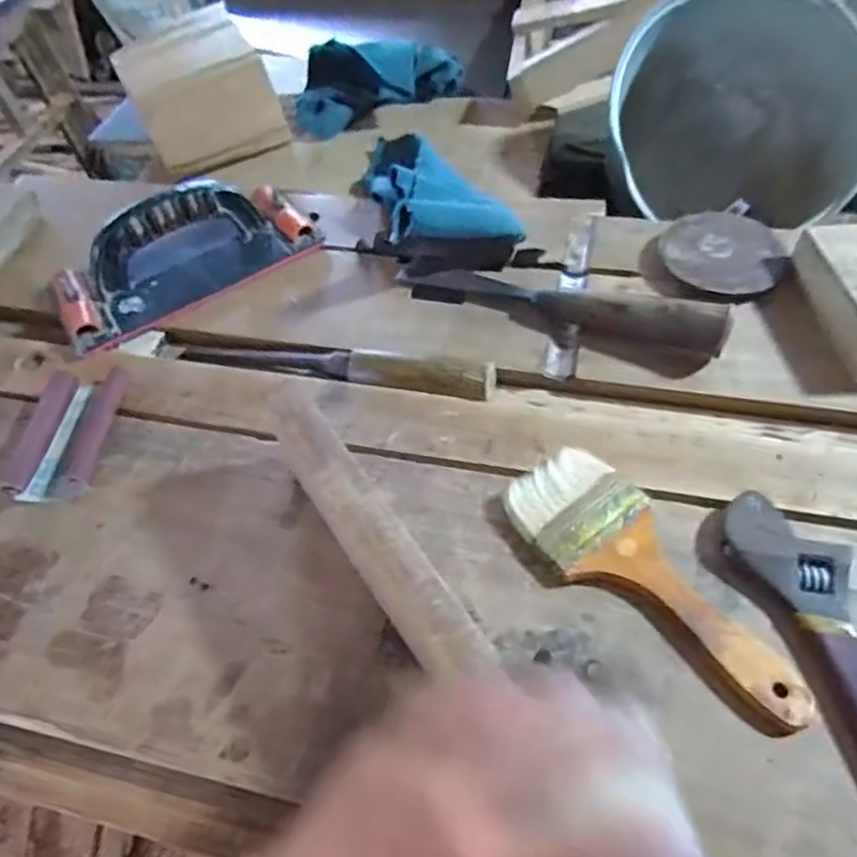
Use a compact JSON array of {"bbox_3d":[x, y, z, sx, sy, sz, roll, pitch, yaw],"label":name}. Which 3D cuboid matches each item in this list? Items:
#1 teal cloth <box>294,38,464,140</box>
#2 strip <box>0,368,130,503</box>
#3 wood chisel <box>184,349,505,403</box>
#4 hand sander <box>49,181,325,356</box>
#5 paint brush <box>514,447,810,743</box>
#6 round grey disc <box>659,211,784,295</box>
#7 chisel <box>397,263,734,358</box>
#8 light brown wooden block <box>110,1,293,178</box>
[{"bbox_3d":[-0.056,-0.382,0.707,0.190,0.075,0.085,-6,52,2],"label":"teal cloth"},{"bbox_3d":[-0.249,0.002,0.444,0.047,0.031,0.106,-3,52,4],"label":"strip"},{"bbox_3d":[-0.070,-0.050,0.478,0.239,0.023,0.024,9,54,12],"label":"wood chisel"},{"bbox_3d":[-0.207,-0.153,0.528,0.218,0.068,0.084,-30,55,-16],"label":"hand sander"},{"bbox_3d":[0.123,0.086,0.354,0.069,0.016,0.184,-32,56,-18],"label":"paint brush"},{"bbox_3d":[0.228,-0.140,0.500,0.085,0.008,0.089,-3,52,4],"label":"round grey disc"},{"bbox_3d":[0.090,-0.100,0.479,0.253,0.041,0.035,19,57,19],"label":"chisel"},{"bbox_3d":[-0.250,-0.365,0.694,0.143,0.097,0.137,-24,54,-12],"label":"light brown wooden block"}]

